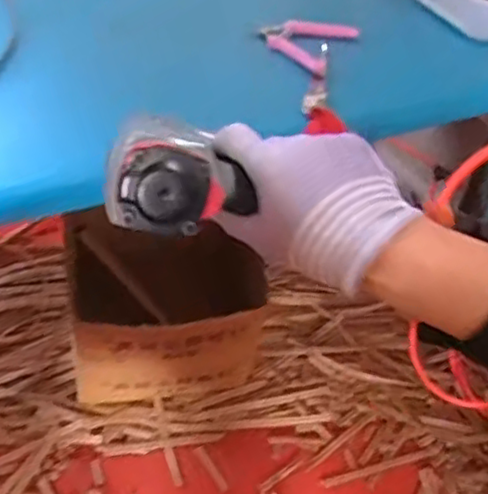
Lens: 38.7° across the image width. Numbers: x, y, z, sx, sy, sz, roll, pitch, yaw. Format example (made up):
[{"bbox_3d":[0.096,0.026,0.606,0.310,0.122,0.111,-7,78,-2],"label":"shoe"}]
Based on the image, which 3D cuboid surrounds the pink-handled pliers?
[{"bbox_3d":[0.079,-0.273,0.916,0.116,0.020,0.121,4,42,-4],"label":"pink-handled pliers"}]

